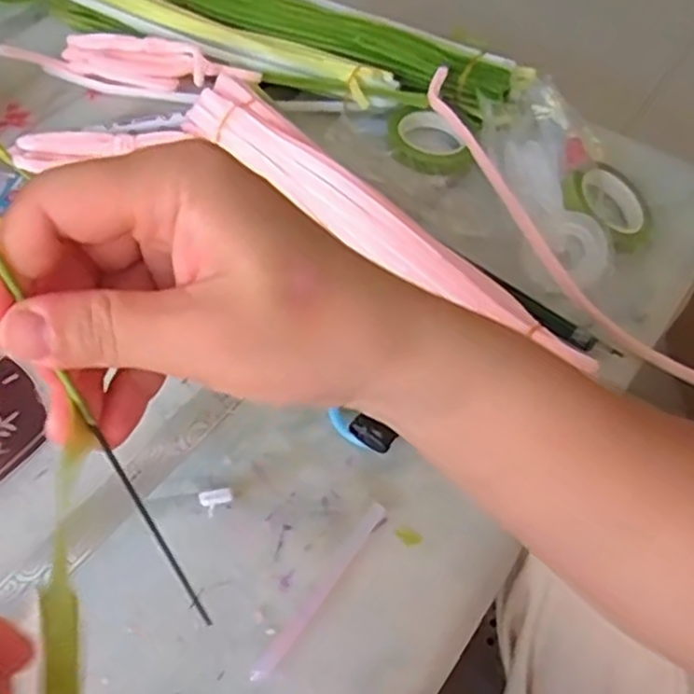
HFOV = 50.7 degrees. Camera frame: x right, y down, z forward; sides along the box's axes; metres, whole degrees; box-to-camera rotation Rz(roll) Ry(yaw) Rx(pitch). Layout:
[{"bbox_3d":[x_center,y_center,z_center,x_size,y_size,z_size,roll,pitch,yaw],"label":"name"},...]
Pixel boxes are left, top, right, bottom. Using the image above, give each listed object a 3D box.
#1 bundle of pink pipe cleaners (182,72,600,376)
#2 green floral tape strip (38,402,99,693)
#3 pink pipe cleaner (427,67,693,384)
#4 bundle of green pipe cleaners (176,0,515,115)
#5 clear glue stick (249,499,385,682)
[{"bbox_3d":[0.007,-0.081,0.425,0.038,0.030,0.292,-37,64,-25],"label":"bundle of pink pipe cleaners"},{"bbox_3d":[-0.086,0.075,0.221,0.014,0.097,0.014,6,12,1],"label":"green floral tape strip"},{"bbox_3d":[0.125,-0.074,0.458,0.048,0.011,0.269,-26,72,-35],"label":"pink pipe cleaner"},{"bbox_3d":[-0.020,-0.239,0.545,0.292,0.029,0.043,29,58,16],"label":"bundle of green pipe cleaners"},{"bbox_3d":[-0.011,0.112,0.340,0.009,0.006,0.097,31,59,17],"label":"clear glue stick"}]

